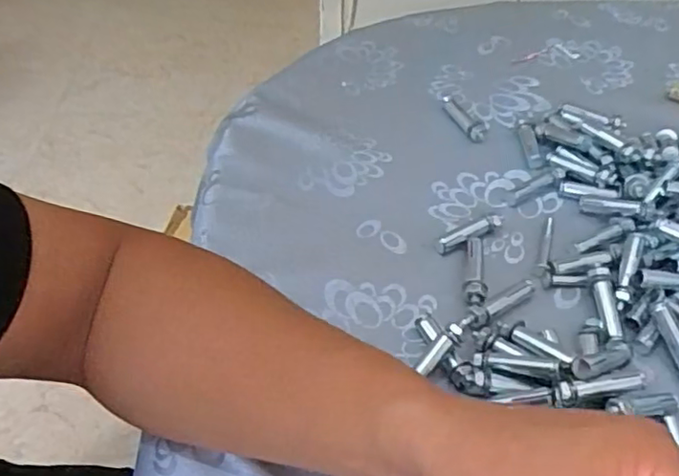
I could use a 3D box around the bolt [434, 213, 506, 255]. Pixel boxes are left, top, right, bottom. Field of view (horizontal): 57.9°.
[{"bbox_3d":[0.093,-0.003,0.436,0.053,0.012,0.012,-27,54,-20],"label":"bolt"}]

